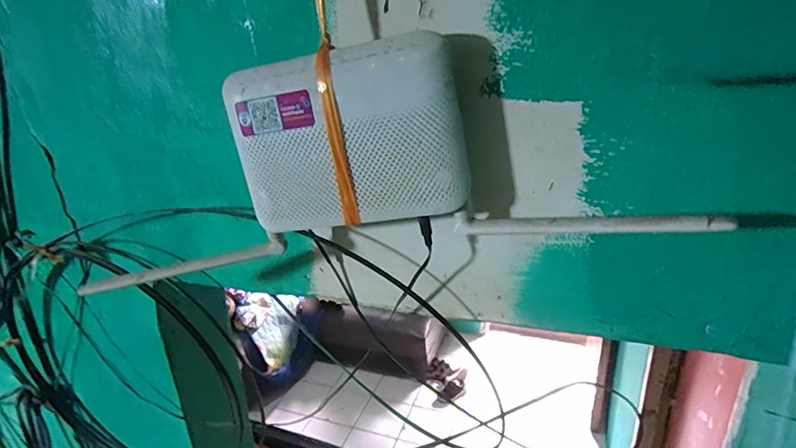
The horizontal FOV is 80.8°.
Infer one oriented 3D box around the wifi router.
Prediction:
[{"bbox_3d":[-0.008,-0.035,0.330,0.416,0.164,0.066,3,22,11],"label":"wifi router"}]

